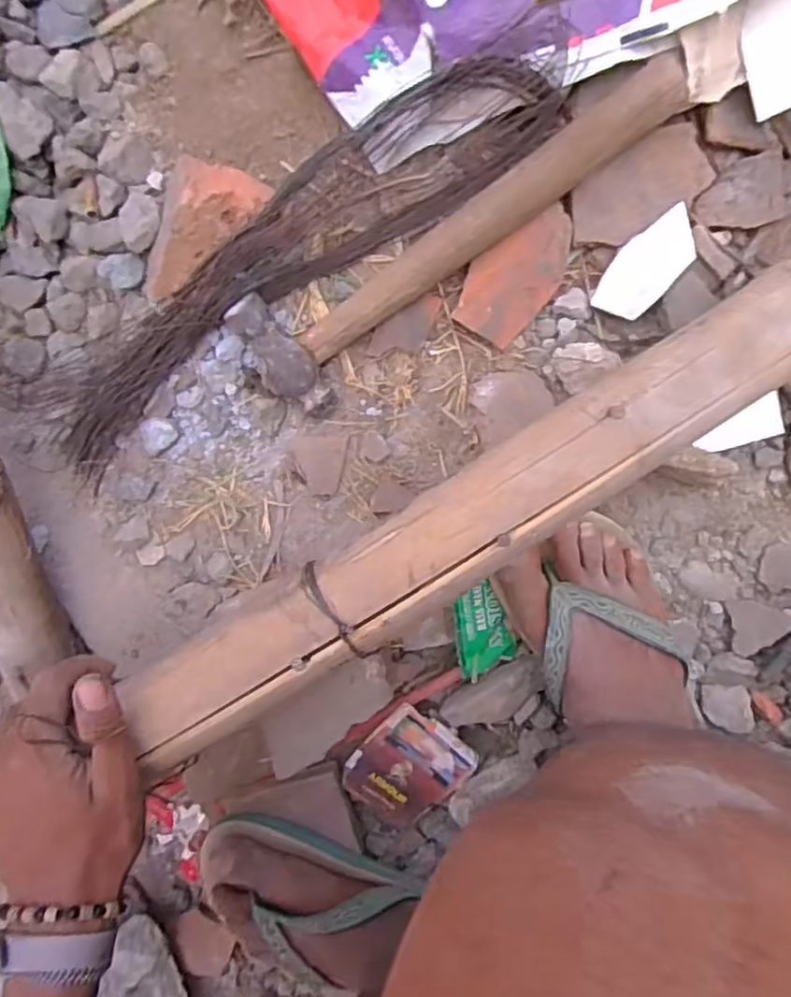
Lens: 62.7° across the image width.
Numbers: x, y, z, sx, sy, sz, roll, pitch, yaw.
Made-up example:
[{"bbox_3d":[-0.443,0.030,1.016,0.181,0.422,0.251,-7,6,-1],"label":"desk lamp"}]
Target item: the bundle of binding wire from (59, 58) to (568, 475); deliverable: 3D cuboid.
[{"bbox_3d":[-0.082,-0.162,0.445,0.421,0.070,0.072,-35,97,4],"label":"bundle of binding wire"}]

